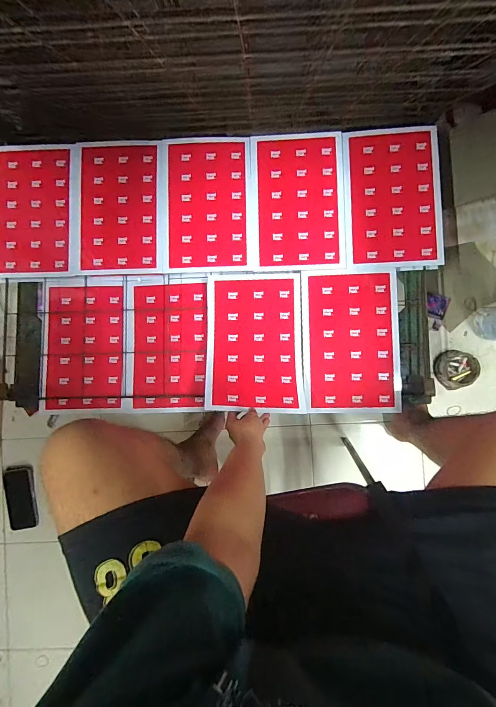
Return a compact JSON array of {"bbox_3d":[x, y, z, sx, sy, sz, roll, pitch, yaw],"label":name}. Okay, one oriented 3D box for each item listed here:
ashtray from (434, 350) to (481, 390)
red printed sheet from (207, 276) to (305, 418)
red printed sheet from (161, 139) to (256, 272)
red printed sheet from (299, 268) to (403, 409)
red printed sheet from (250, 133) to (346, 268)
[{"bbox_3d":[0.557,0.043,0.890,0.099,0.045,0.101,0,88,3],"label":"ashtray"},{"bbox_3d":[0.014,-0.032,0.741,0.218,0.093,0.313,-1,87,4],"label":"red printed sheet"},{"bbox_3d":[-0.096,-0.355,0.786,0.209,0.009,0.322,-2,86,3],"label":"red printed sheet"},{"bbox_3d":[0.231,-0.029,0.745,0.208,0.008,0.317,-2,87,4],"label":"red printed sheet"},{"bbox_3d":[0.116,-0.353,0.772,0.208,0.006,0.318,-1,87,4],"label":"red printed sheet"}]

